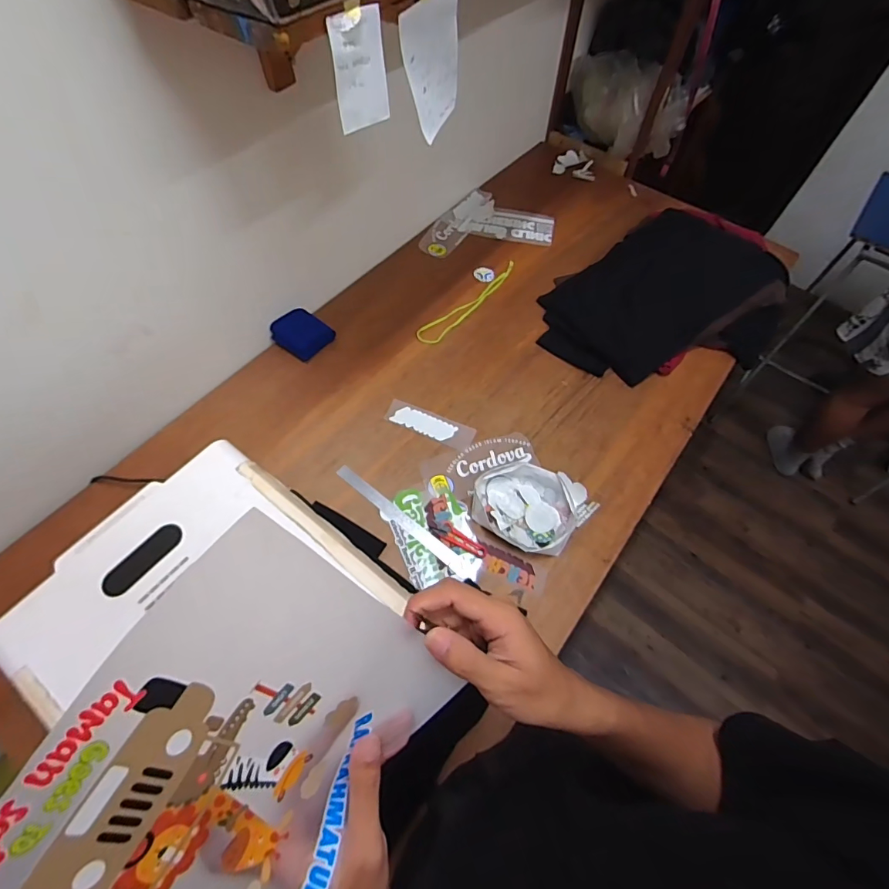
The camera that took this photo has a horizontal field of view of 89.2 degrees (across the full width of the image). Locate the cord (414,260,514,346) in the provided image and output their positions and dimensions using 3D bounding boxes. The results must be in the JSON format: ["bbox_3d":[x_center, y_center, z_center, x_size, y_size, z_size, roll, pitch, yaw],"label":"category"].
[{"bbox_3d":[0.075,-0.374,1.172,0.059,0.009,0.385,39,65,17],"label":"cord"}]

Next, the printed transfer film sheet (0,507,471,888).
[{"bbox_3d":[-0.091,0.165,0.228,0.048,0.196,0.214,8,55,45],"label":"printed transfer film sheet"}]

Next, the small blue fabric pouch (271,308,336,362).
[{"bbox_3d":[-0.342,-0.268,1.086,0.119,0.043,0.109,33,66,16],"label":"small blue fabric pouch"}]

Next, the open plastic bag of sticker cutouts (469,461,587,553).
[{"bbox_3d":[0.164,0.123,0.882,0.215,0.036,0.170,13,62,6],"label":"open plastic bag of sticker cutouts"}]

